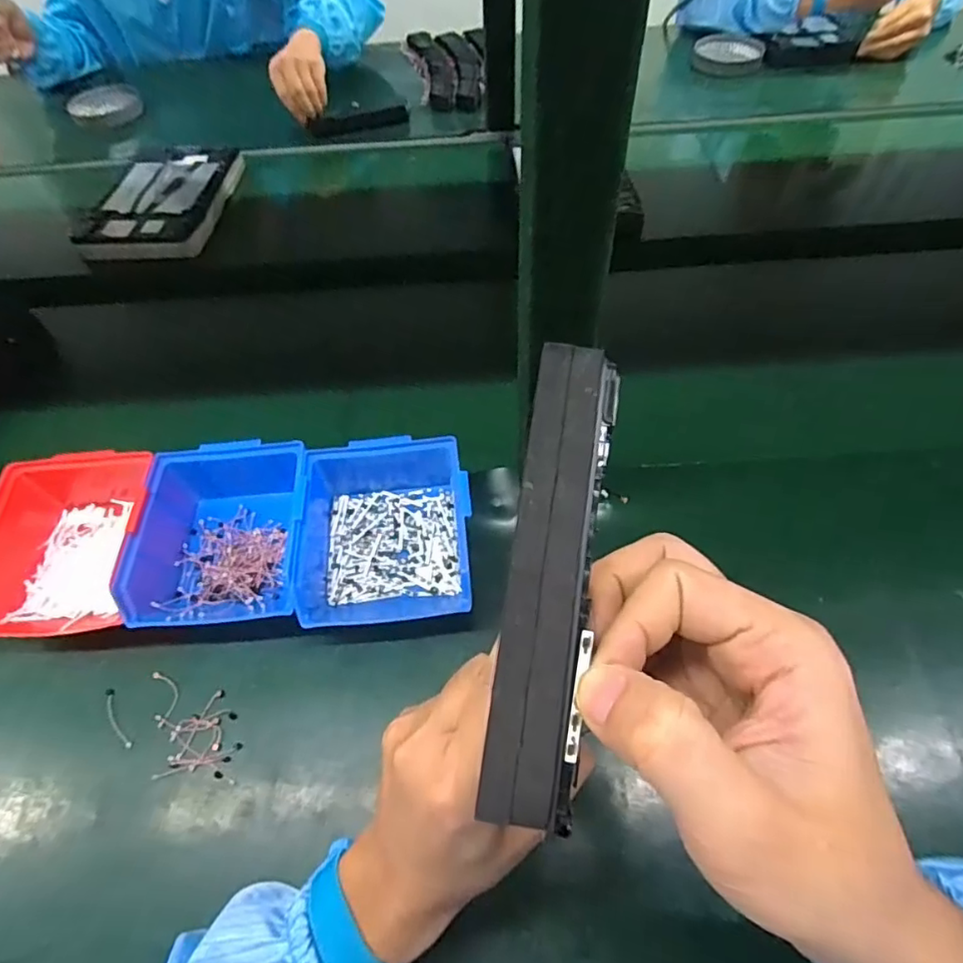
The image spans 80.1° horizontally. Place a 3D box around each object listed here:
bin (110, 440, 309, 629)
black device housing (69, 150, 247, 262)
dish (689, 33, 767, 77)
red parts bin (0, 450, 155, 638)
[{"bbox_3d":[-0.193,0.040,0.449,0.123,0.065,0.150,-2,57,2],"label":"bin"},{"bbox_3d":[-0.444,-0.391,0.795,0.168,0.030,0.234,2,54,5],"label":"black device housing"},{"bbox_3d":[0.425,-0.738,0.988,0.114,0.028,0.121,11,55,11],"label":"dish"},{"bbox_3d":[-0.314,0.040,0.457,0.121,0.070,0.166,-4,57,1],"label":"red parts bin"}]

